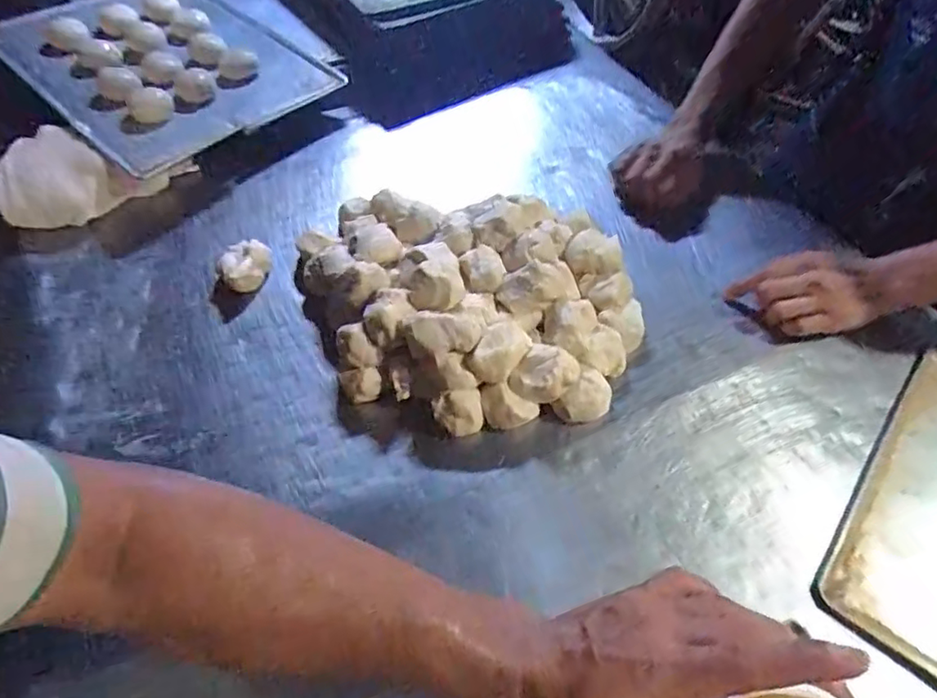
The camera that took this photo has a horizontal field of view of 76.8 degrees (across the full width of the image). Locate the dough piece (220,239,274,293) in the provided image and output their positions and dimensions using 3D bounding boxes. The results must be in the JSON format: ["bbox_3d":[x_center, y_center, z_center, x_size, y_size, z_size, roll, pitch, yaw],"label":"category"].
[{"bbox_3d":[-0.256,-0.096,0.679,0.055,0.042,0.060,20,55,12],"label":"dough piece"}]

